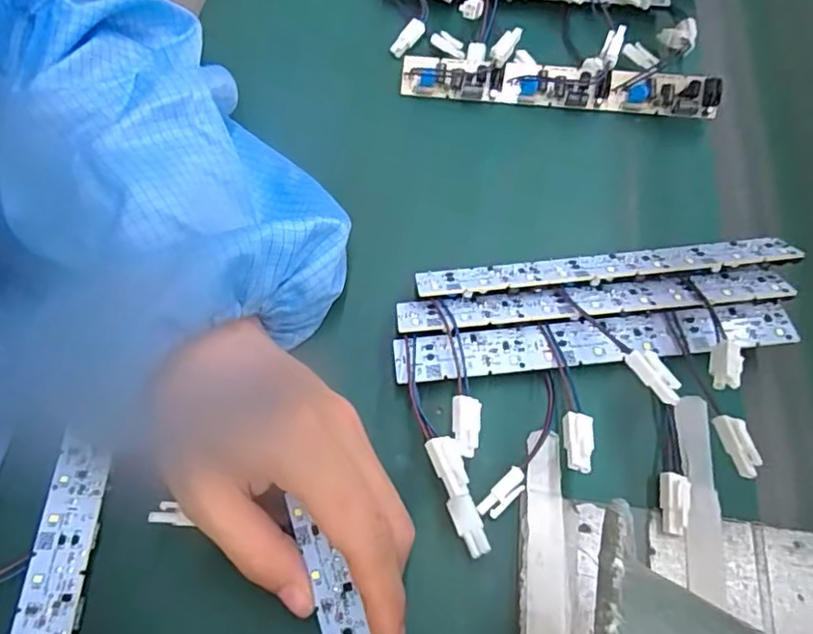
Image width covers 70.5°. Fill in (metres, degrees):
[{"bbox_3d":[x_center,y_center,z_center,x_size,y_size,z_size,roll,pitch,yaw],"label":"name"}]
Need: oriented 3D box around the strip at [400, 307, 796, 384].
[{"bbox_3d":[0.090,0.012,0.279,0.188,0.006,0.024,-5,63,-2],"label":"strip"}]

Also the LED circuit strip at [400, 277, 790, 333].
[{"bbox_3d":[0.091,-0.008,0.286,0.191,0.005,0.020,-4,46,0],"label":"LED circuit strip"}]

